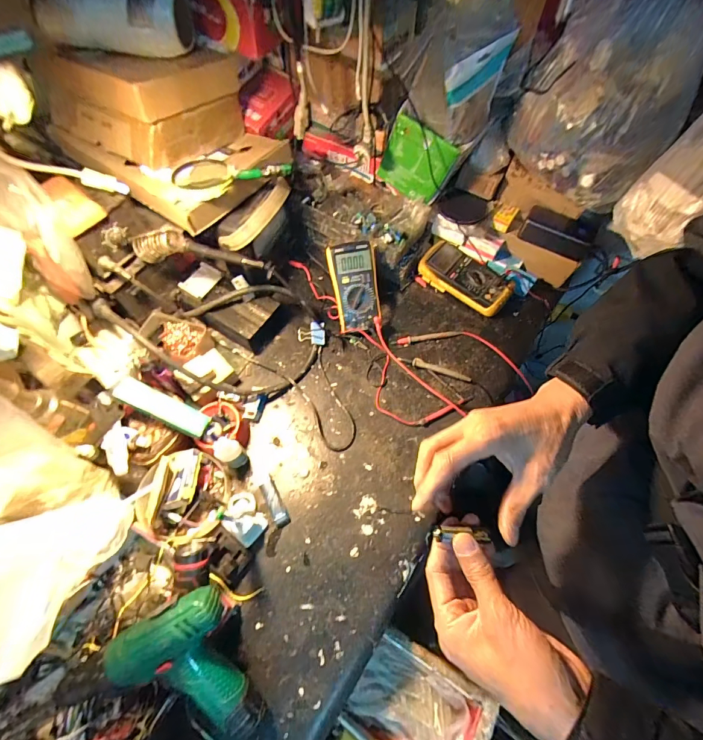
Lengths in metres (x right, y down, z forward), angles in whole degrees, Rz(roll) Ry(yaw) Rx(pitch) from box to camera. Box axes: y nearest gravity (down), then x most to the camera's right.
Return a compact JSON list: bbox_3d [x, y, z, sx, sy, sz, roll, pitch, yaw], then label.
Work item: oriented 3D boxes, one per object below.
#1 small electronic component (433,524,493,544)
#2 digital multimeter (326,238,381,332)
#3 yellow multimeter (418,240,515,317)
[{"bbox_3d":[0.096,0.142,0.315,0.049,0.010,0.014,6,63,-5],"label":"small electronic component"},{"bbox_3d":[0.007,-0.160,0.703,0.085,0.040,0.161,-9,105,-3],"label":"digital multimeter"},{"bbox_3d":[0.242,-0.195,0.763,0.186,0.051,0.099,37,69,17],"label":"yellow multimeter"}]

